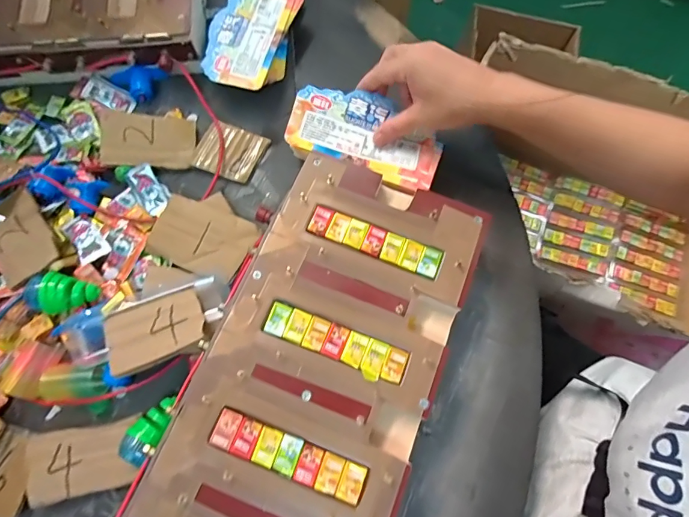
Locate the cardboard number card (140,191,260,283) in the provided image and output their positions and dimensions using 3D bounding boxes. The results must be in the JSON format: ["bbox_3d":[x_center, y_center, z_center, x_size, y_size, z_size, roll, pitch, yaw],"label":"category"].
[{"bbox_3d":[-0.136,-0.025,0.396,0.091,0.011,0.076,23,74,7],"label":"cardboard number card"}]

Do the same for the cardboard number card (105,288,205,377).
[{"bbox_3d":[-0.164,0.062,0.353,0.079,0.006,0.060,-20,57,-11],"label":"cardboard number card"}]

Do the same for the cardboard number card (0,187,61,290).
[{"bbox_3d":[-0.311,-0.019,0.386,0.059,0.005,0.096,-41,70,-3],"label":"cardboard number card"}]

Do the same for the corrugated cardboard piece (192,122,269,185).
[{"bbox_3d":[-0.126,-0.119,0.443,0.067,0.010,0.060,24,74,7],"label":"corrugated cardboard piece"}]

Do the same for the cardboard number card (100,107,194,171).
[{"bbox_3d":[-0.210,-0.127,0.432,0.093,0.006,0.060,4,79,-13],"label":"cardboard number card"}]

